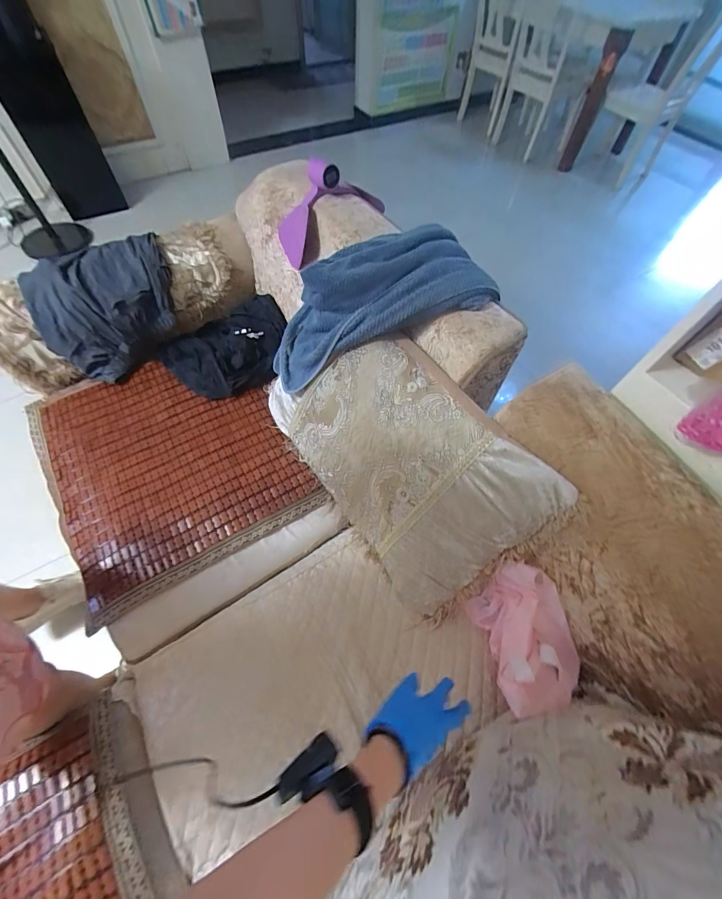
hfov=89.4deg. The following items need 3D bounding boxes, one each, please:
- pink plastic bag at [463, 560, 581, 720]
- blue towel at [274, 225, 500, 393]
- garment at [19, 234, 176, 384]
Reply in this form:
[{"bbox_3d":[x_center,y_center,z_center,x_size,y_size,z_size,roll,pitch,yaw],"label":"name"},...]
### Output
[{"bbox_3d":[0.310,0.343,0.678,0.138,0.190,0.221,-6,61,-5],"label":"pink plastic bag"},{"bbox_3d":[-0.007,-0.316,0.760,0.494,0.158,0.214,-20,59,19],"label":"blue towel"},{"bbox_3d":[-0.708,-0.400,1.042,0.354,0.207,0.330,-19,63,-12],"label":"garment"}]

